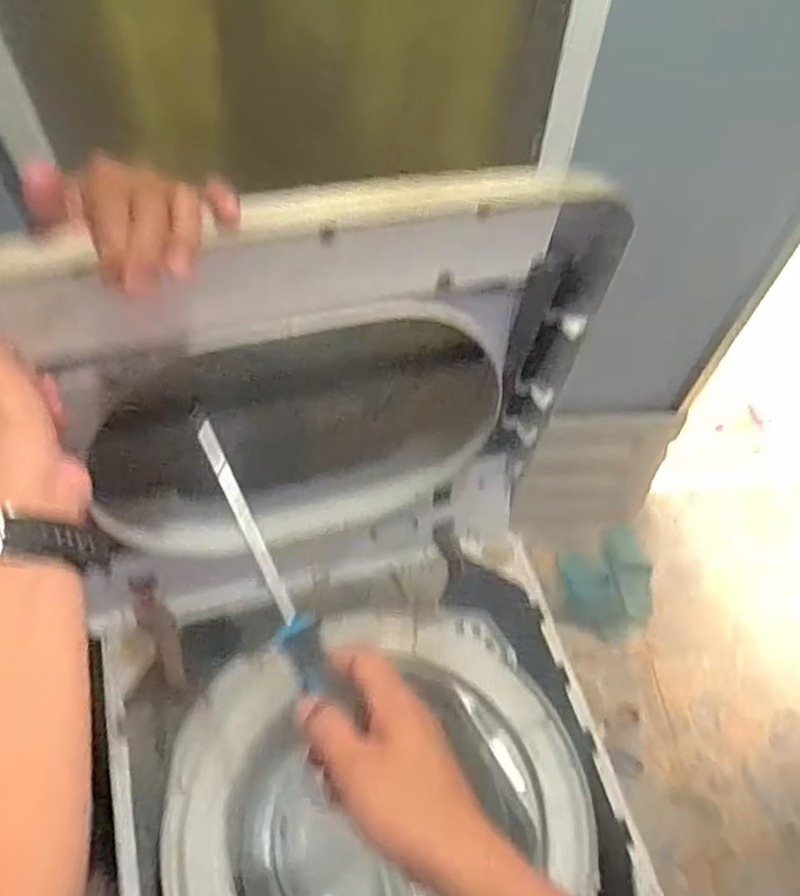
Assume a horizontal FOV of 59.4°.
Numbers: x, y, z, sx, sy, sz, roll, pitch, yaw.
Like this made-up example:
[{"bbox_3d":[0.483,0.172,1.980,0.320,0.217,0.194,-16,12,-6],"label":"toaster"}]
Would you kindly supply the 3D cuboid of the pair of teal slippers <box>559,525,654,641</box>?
[{"bbox_3d":[0.489,0.317,1.624,0.190,0.122,0.207,1,57,-2],"label":"pair of teal slippers"}]

